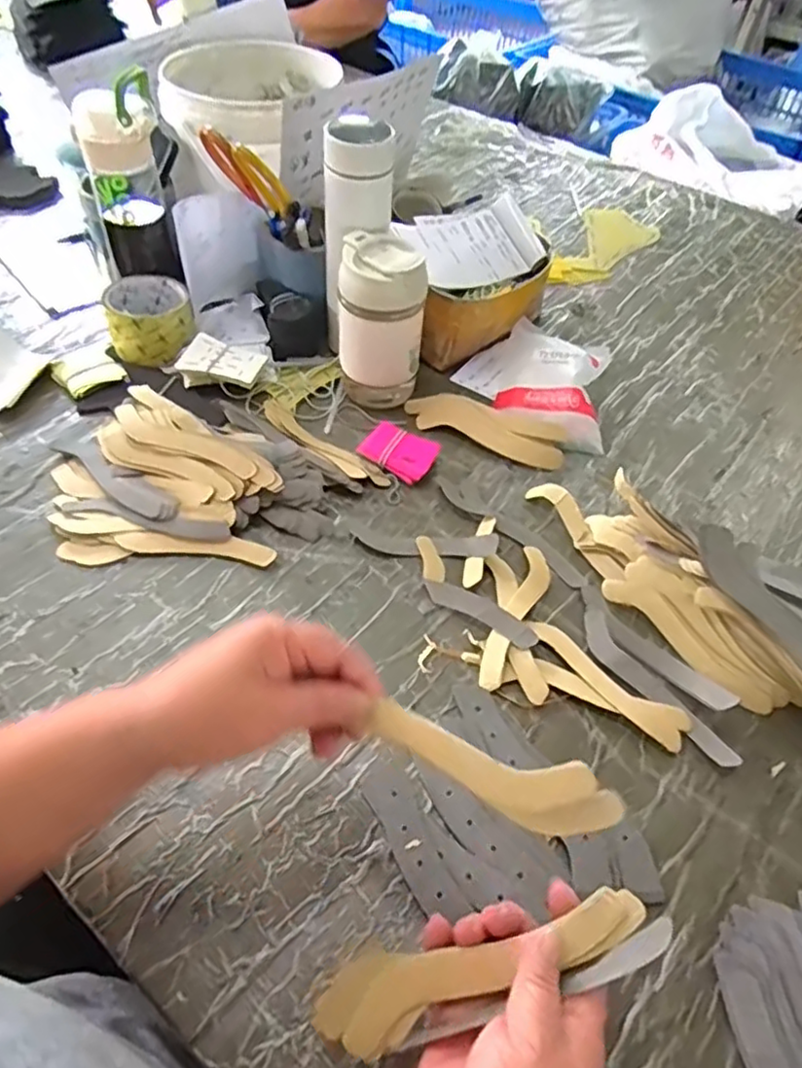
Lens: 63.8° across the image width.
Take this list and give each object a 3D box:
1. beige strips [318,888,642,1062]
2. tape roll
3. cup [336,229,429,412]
[{"bbox_3d":[0.041,0.213,0.320,0.169,0.016,0.037,-16,54,-6],"label":"beige strips"},{"bbox_3d":[-0.273,-0.231,0.707,0.088,0.056,0.095,-12,53,-13],"label":"tape roll"},{"bbox_3d":[-0.019,-0.213,0.645,0.078,0.153,0.078,2,52,-2],"label":"cup"}]

